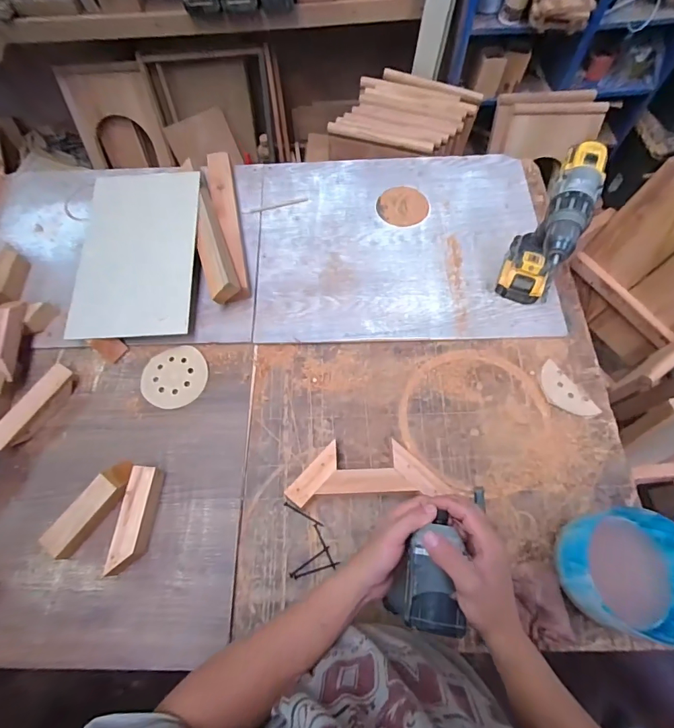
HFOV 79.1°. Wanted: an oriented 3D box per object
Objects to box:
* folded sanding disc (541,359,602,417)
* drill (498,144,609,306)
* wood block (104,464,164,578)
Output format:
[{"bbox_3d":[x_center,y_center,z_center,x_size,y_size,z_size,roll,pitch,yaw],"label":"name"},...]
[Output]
[{"bbox_3d":[0.401,0.050,0.721,0.056,0.017,0.115,-26,68,-9],"label":"folded sanding disc"},{"bbox_3d":[0.342,-0.193,0.691,0.089,0.262,0.200,33,71,15],"label":"drill"},{"bbox_3d":[-0.309,0.236,0.625,0.044,0.040,0.150,7,67,5],"label":"wood block"}]

